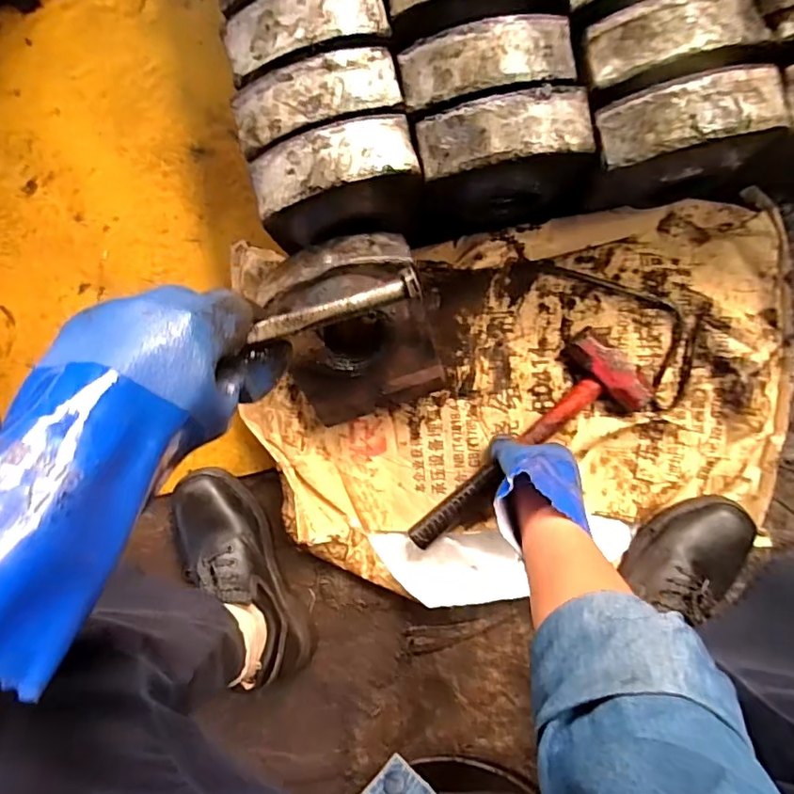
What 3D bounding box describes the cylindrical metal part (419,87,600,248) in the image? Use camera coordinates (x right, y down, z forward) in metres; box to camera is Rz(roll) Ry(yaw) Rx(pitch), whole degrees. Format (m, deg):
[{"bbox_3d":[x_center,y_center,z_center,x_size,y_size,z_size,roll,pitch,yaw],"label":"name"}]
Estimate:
[{"bbox_3d":[0.108,-0.234,0.581,0.170,0.183,0.089,-11,90,5],"label":"cylindrical metal part"}]

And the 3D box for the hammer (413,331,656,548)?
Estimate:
[{"bbox_3d":[0.146,0.063,0.652,0.327,0.036,0.105,-43,87,5],"label":"hammer"}]

